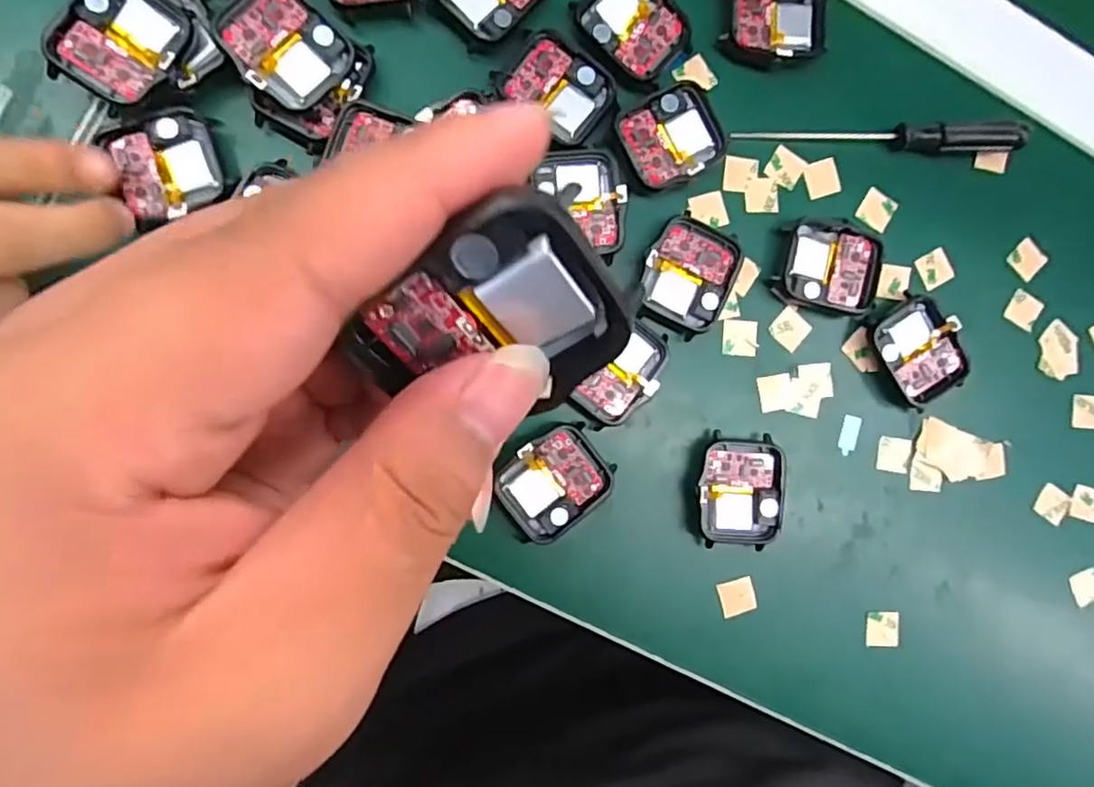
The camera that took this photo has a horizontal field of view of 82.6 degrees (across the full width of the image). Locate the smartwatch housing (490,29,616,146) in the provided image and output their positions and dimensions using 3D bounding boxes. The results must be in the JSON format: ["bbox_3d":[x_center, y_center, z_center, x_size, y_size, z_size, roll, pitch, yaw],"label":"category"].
[{"bbox_3d":[0.004,-0.126,0.255,0.044,0.005,0.035,36,86,-6],"label":"smartwatch housing"}]

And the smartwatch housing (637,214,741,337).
[{"bbox_3d":[0.059,-0.050,0.263,0.038,0.010,0.047,24,87,-6],"label":"smartwatch housing"}]

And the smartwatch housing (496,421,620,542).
[{"bbox_3d":[0.002,0.037,0.260,0.046,0.016,0.036,-40,94,-6],"label":"smartwatch housing"}]

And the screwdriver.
[{"bbox_3d":[0.149,-0.112,0.271,0.128,0.018,0.012,0,90,-7],"label":"screwdriver"}]

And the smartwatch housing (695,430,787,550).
[{"bbox_3d":[0.083,0.042,0.266,0.037,0.010,0.047,-1,90,-7],"label":"smartwatch housing"}]

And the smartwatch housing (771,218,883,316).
[{"bbox_3d":[0.123,-0.055,0.271,0.045,0.010,0.037,9,89,-7],"label":"smartwatch housing"}]

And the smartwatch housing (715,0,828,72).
[{"bbox_3d":[0.098,-0.160,0.266,0.046,0.006,0.041,3,89,-7],"label":"smartwatch housing"}]

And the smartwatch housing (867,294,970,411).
[{"bbox_3d":[0.164,-0.019,0.275,0.036,0.012,0.045,-30,93,-6],"label":"smartwatch housing"}]

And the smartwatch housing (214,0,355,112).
[{"bbox_3d":[-0.097,-0.129,0.235,0.045,0.013,0.040,39,84,-21],"label":"smartwatch housing"}]

